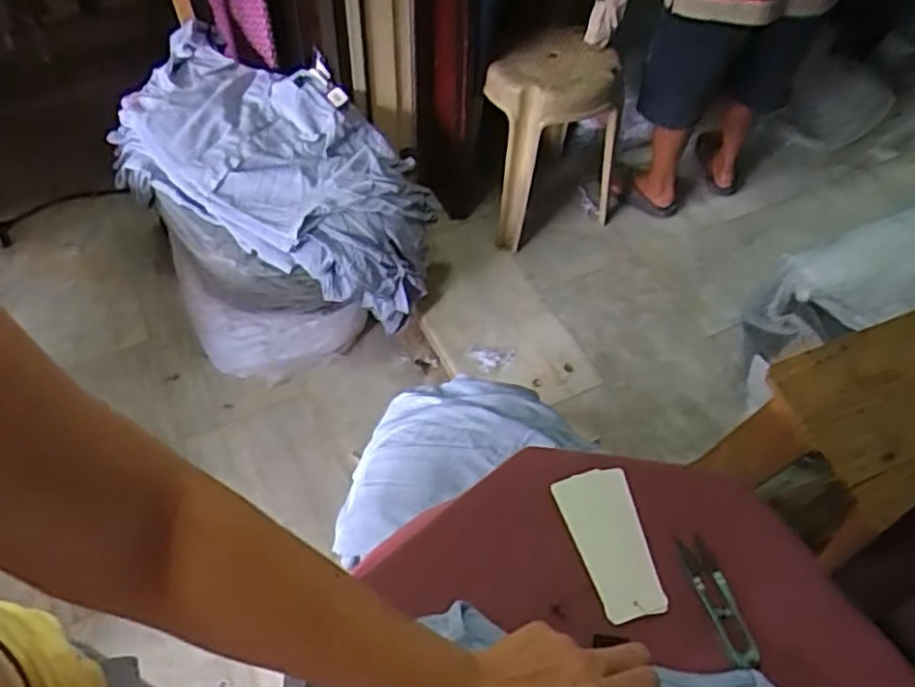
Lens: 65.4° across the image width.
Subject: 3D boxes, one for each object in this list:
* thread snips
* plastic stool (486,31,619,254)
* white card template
[{"bbox_3d":[0.194,0.191,0.528,0.024,0.008,0.098,-13,51,-6],"label":"thread snips"},{"bbox_3d":[0.226,-0.485,1.732,0.318,0.434,0.295,10,53,5],"label":"plastic stool"},{"bbox_3d":[0.119,0.155,0.556,0.058,0.005,0.117,-14,54,-3],"label":"white card template"}]

